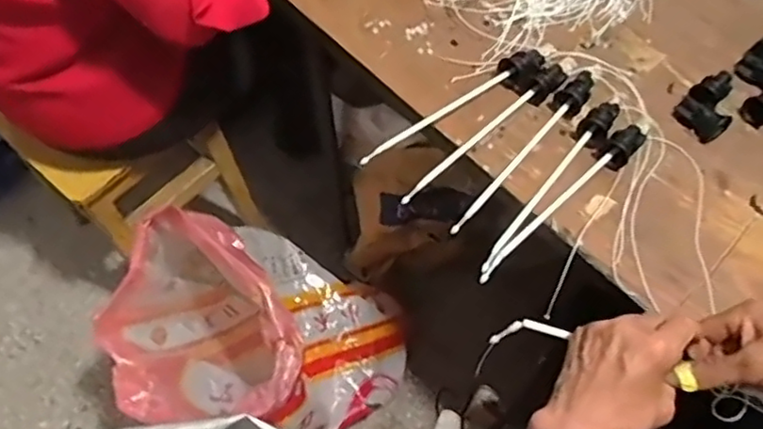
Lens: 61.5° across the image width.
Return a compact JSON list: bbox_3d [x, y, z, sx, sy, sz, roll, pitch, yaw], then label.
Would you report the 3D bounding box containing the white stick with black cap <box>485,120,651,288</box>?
[{"bbox_3d":[0.173,-0.015,0.587,0.027,0.025,0.239,41,70,19],"label":"white stick with black cap"}]

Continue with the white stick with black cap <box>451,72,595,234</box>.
[{"bbox_3d":[0.139,-0.063,0.610,0.028,0.020,0.229,36,68,17],"label":"white stick with black cap"}]

